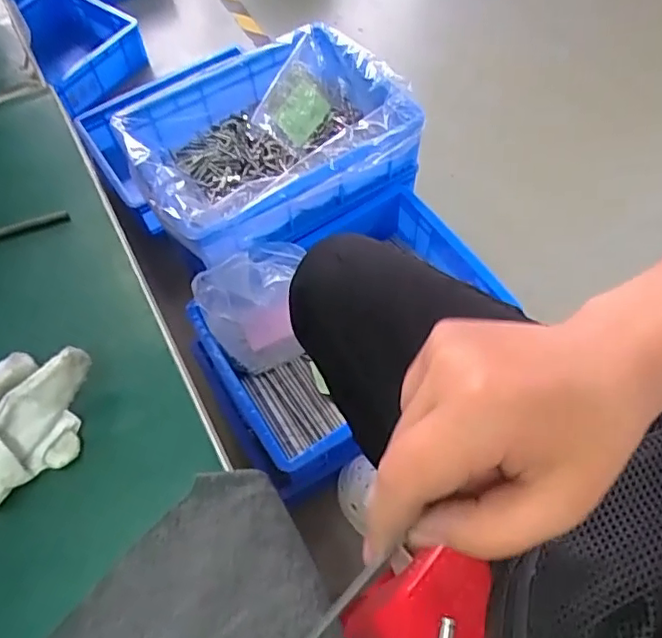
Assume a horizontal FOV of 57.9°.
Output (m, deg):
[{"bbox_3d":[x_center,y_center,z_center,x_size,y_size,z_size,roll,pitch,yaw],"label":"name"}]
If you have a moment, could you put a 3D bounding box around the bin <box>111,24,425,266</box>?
[{"bbox_3d":[-0.099,-0.278,0.964,0.413,0.131,0.297,-29,63,-13],"label":"bin"}]

